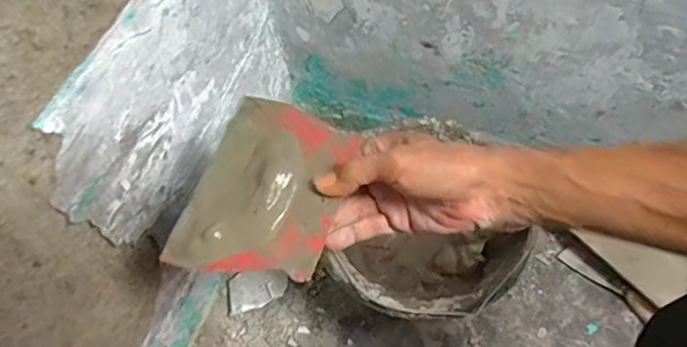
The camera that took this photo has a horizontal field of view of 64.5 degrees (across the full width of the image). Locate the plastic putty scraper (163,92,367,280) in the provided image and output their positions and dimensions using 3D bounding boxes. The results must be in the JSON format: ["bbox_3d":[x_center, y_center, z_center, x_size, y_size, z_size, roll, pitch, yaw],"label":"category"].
[{"bbox_3d":[-0.065,0.011,0.467,0.123,0.011,0.163,15,66,14],"label":"plastic putty scraper"}]

